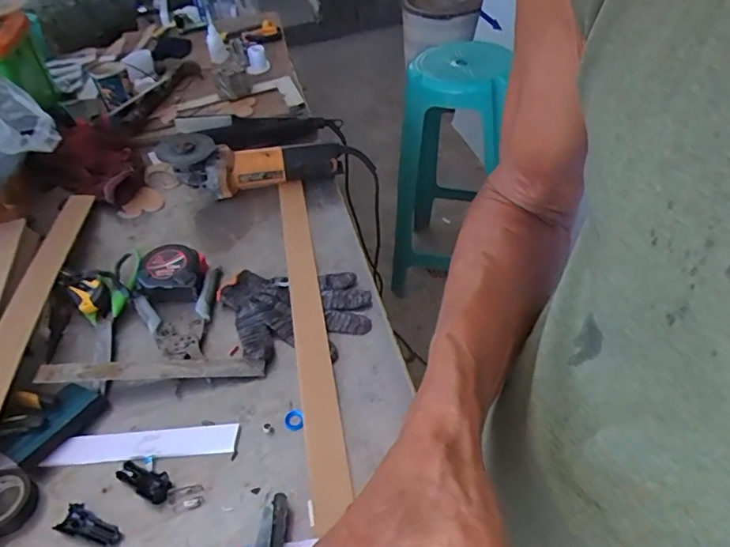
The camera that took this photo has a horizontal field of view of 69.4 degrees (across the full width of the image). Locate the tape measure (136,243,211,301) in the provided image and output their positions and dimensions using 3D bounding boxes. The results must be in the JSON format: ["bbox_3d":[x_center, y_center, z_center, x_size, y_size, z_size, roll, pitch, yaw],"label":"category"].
[{"bbox_3d":[-0.257,-0.002,0.709,0.087,0.039,0.076,0,44,5],"label":"tape measure"}]

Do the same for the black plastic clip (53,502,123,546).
[{"bbox_3d":[-0.256,0.236,0.496,0.060,0.011,0.025,9,45,13],"label":"black plastic clip"}]

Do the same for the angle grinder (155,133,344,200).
[{"bbox_3d":[-0.179,-0.180,0.874,0.298,0.080,0.076,-5,42,-20],"label":"angle grinder"}]

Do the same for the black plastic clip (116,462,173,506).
[{"bbox_3d":[-0.218,0.204,0.521,0.060,0.012,0.026,17,48,21],"label":"black plastic clip"}]

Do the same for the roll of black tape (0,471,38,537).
[{"bbox_3d":[-0.351,0.219,0.509,0.054,0.021,0.054,-2,44,2],"label":"roll of black tape"}]

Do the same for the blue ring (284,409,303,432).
[{"bbox_3d":[-0.076,0.156,0.563,0.020,0.006,0.022,-2,44,2],"label":"blue ring"}]

